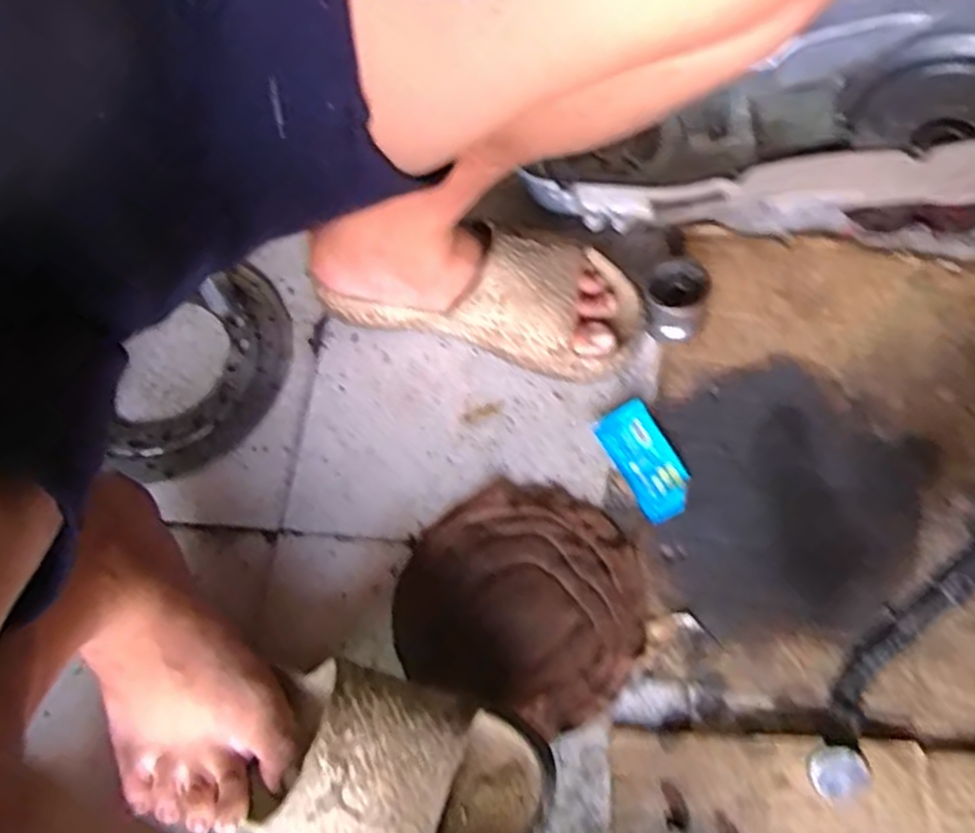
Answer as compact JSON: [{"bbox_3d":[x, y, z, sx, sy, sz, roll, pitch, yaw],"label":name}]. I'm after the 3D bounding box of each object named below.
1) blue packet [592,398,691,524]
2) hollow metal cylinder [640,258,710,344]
[{"bbox_3d":[0.116,0.032,0.578,0.043,0.009,0.092,-24,63,-9],"label":"blue packet"},{"bbox_3d":[0.148,-0.092,0.619,0.053,0.045,0.062,12,63,10],"label":"hollow metal cylinder"}]

